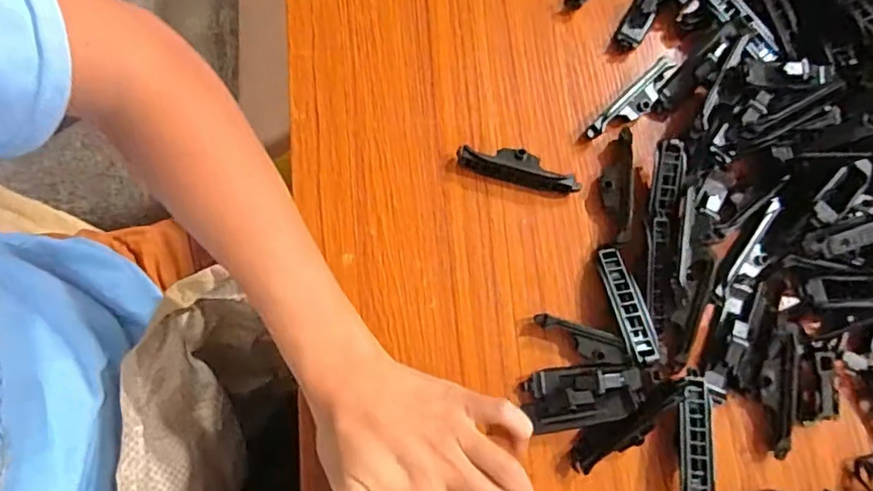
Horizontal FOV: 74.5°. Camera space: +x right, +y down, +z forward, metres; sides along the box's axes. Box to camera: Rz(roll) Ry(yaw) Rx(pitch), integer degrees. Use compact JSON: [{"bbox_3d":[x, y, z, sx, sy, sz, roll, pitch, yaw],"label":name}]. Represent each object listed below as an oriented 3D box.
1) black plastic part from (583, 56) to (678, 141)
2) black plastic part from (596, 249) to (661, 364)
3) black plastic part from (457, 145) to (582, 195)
[{"bbox_3d":[0.134,-0.096,0.387,0.077,0.016,0.018,-42,81,-9],"label":"black plastic part"},{"bbox_3d":[0.118,0.036,0.353,0.018,0.011,0.075,-12,62,-2],"label":"black plastic part"},{"bbox_3d":[0.055,-0.052,0.380,0.081,0.016,0.019,14,77,3],"label":"black plastic part"}]

